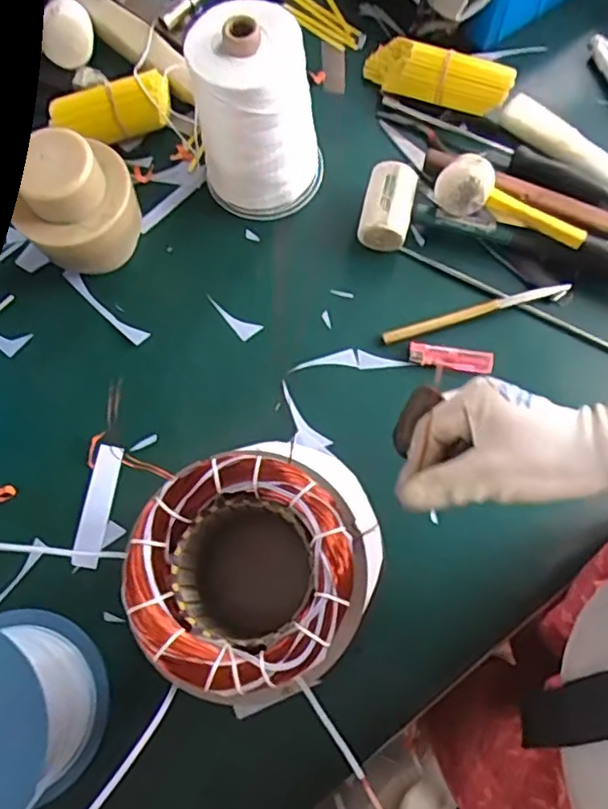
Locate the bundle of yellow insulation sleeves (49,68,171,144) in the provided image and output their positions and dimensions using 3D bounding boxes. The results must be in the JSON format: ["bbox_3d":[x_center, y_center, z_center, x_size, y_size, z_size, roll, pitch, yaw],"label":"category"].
[{"bbox_3d":[-0.201,-0.312,0.670,0.123,0.045,0.043,-19,74,-4],"label":"bundle of yellow insulation sleeves"}]

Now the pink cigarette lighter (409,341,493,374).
[{"bbox_3d":[0.140,-0.045,0.598,0.077,0.006,0.023,8,74,4],"label":"pink cigarette lighter"}]

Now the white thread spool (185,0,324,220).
[{"bbox_3d":[-0.044,-0.264,0.588,0.114,0.166,0.101,-6,74,0],"label":"white thread spool"}]

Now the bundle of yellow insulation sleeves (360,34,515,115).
[{"bbox_3d":[0.140,-0.354,0.672,0.160,0.045,0.049,22,76,8],"label":"bundle of yellow insulation sleeves"}]

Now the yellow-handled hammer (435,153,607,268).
[{"bbox_3d":[0.260,-0.159,0.599,0.284,0.066,0.062,28,77,9],"label":"yellow-handled hammer"}]

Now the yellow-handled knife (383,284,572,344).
[{"bbox_3d":[0.166,-0.090,0.608,0.183,0.014,0.015,-17,74,-3],"label":"yellow-handled knife"}]

